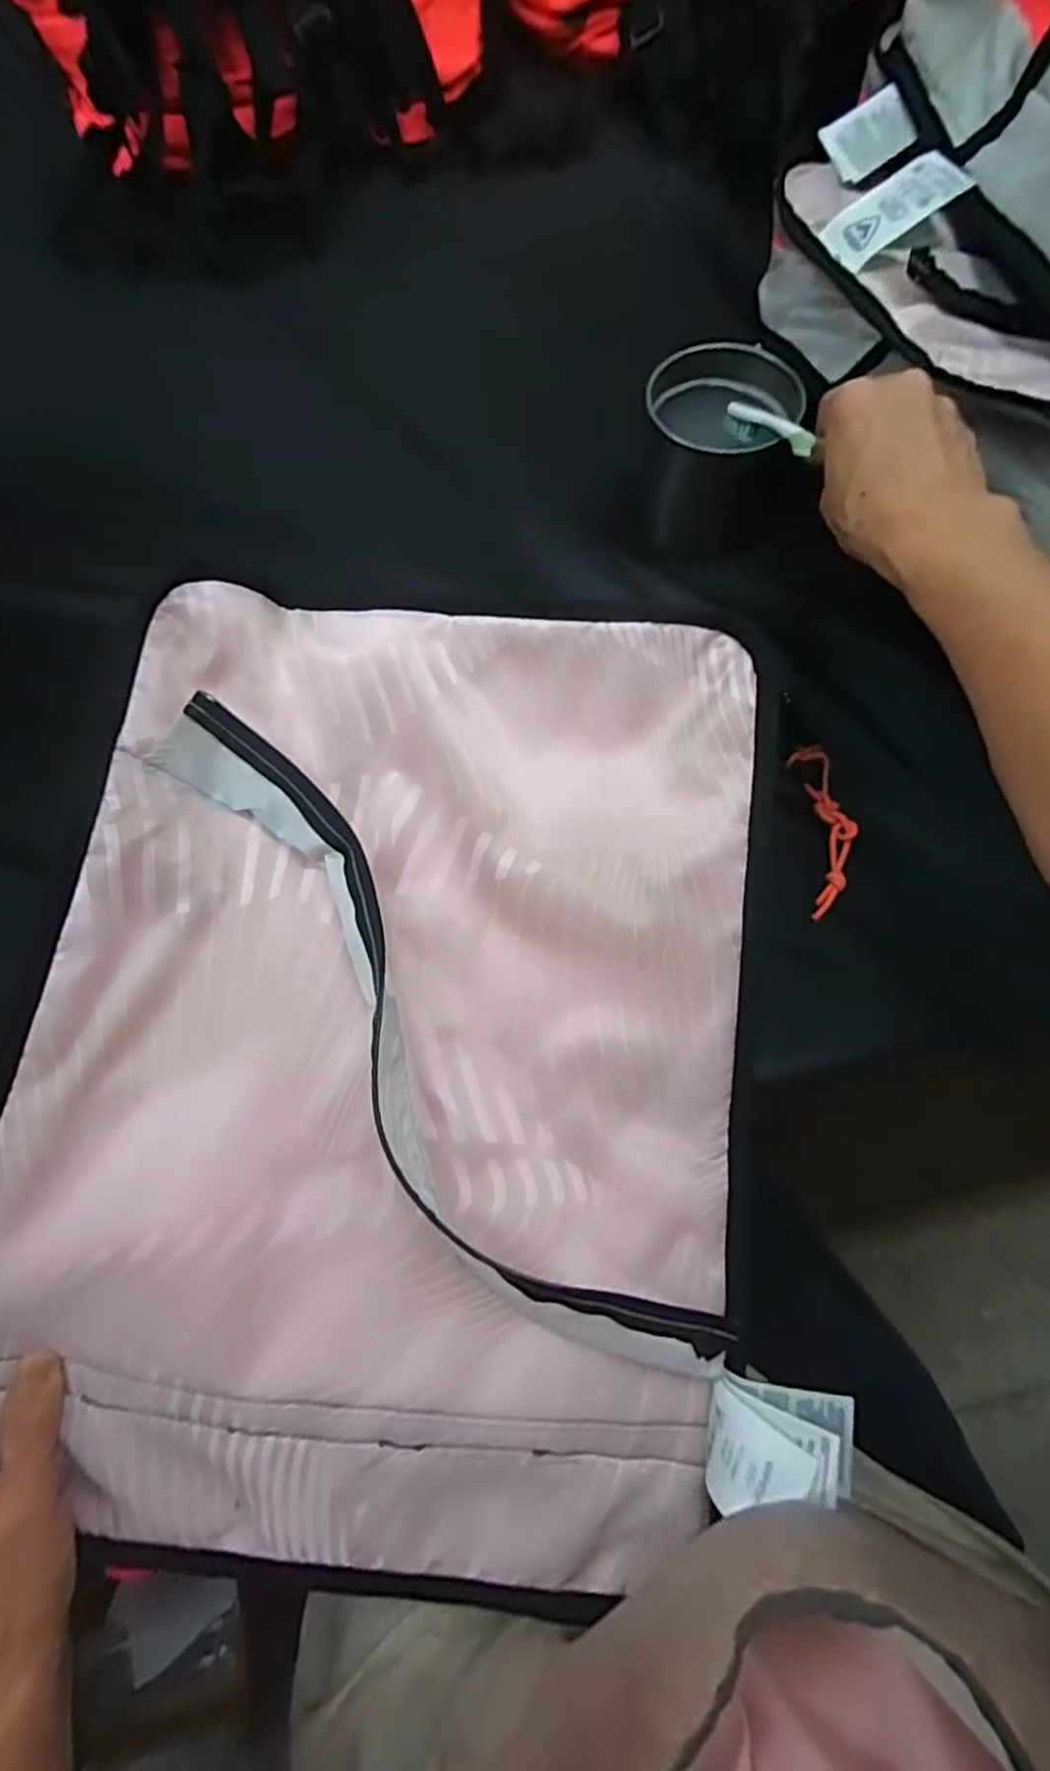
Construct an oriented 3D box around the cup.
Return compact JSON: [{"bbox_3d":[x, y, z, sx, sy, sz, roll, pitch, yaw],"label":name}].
[{"bbox_3d":[0.141,-0.312,0.501,0.101,0.094,0.089,-11,70,-3],"label":"cup"}]

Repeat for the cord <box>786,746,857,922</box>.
[{"bbox_3d":[0.191,-0.035,0.443,0.029,0.025,0.113,-2,70,1],"label":"cord"}]

